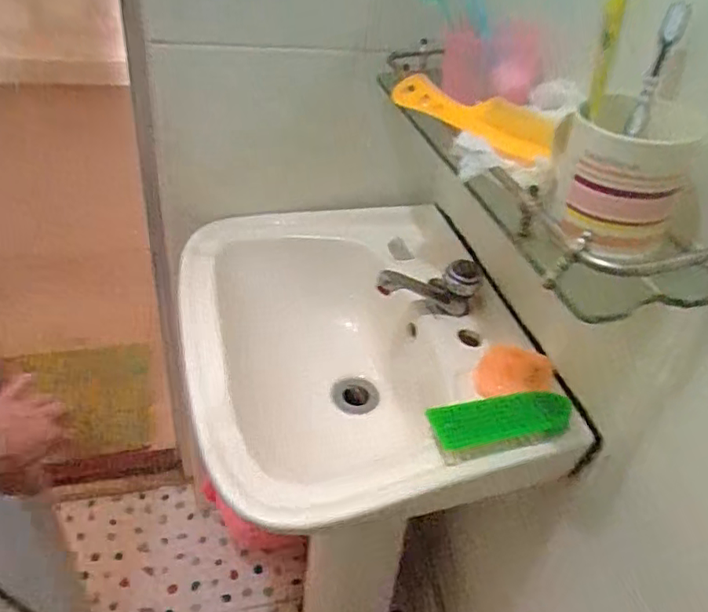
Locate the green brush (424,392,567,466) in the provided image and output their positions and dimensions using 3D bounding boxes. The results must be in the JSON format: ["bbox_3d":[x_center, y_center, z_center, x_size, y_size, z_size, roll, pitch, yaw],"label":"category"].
[{"bbox_3d":[0.141,0.111,0.558,0.129,0.030,0.063,-4,39,-11],"label":"green brush"}]

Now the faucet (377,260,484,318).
[{"bbox_3d":[0.086,-0.013,0.695,0.126,0.074,0.042,-7,40,-16],"label":"faucet"}]

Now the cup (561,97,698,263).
[{"bbox_3d":[0.191,-0.088,0.406,0.083,0.091,0.069,-9,41,-18],"label":"cup"}]

